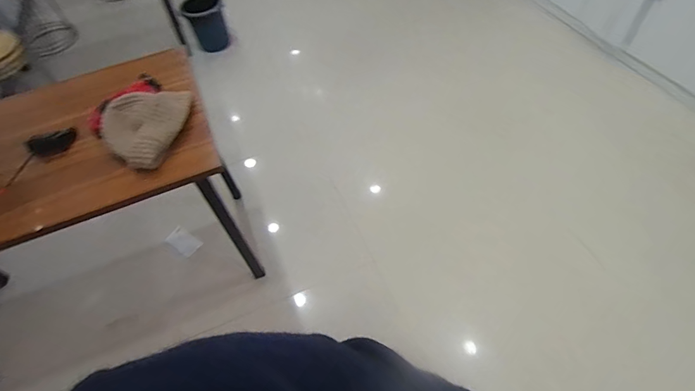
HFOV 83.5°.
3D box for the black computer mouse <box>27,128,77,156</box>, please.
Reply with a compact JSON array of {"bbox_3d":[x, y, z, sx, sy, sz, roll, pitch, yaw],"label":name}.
[{"bbox_3d":[-0.771,-0.139,1.028,0.049,0.038,0.118,36,52,27],"label":"black computer mouse"}]

